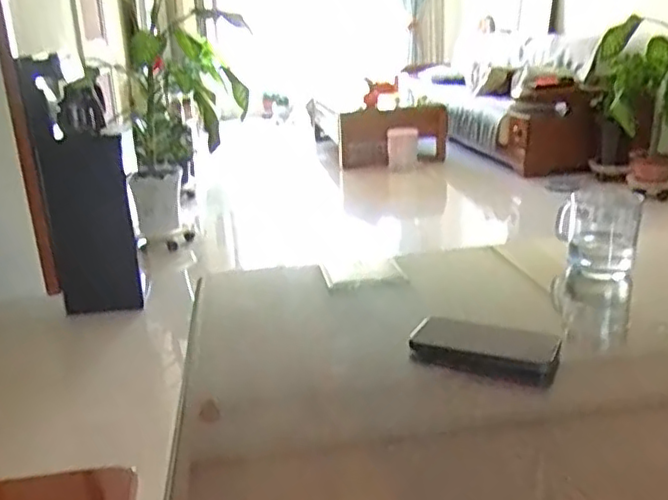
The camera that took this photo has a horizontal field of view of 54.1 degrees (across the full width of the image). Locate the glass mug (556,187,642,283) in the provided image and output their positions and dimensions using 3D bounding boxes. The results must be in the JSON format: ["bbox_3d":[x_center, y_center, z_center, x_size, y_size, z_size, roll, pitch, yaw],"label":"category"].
[{"bbox_3d":[0.349,-0.025,0.870,0.101,0.109,0.080,6,21,23],"label":"glass mug"}]

